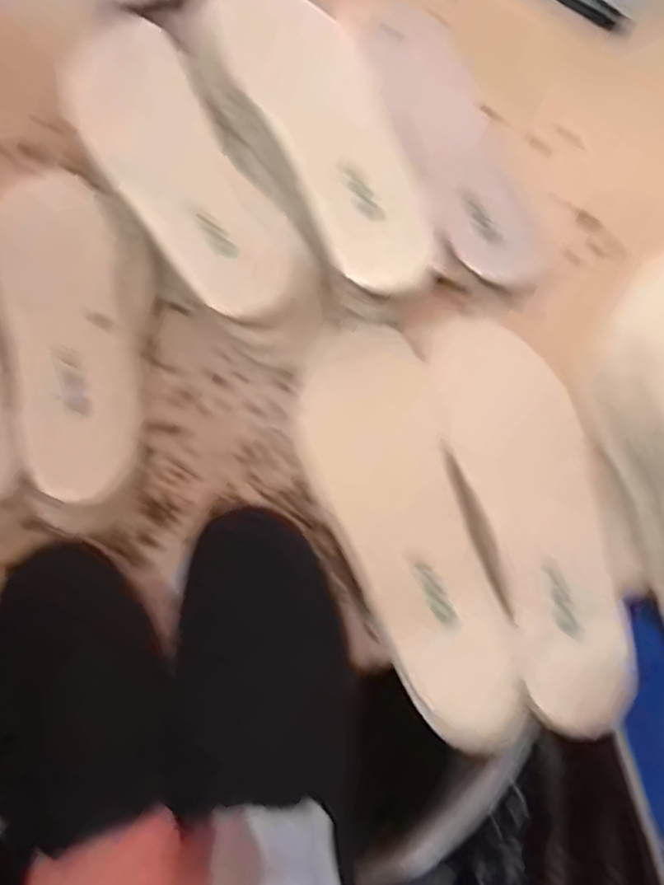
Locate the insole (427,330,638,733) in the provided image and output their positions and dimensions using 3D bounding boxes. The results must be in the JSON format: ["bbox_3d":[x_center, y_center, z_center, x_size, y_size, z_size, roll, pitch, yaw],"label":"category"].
[{"bbox_3d":[0.126,0.041,0.393,0.078,0.007,0.247,-15,77,-2],"label":"insole"}]

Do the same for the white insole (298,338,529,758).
[{"bbox_3d":[0.042,0.051,0.395,0.085,0.009,0.254,-16,74,1],"label":"white insole"}]

